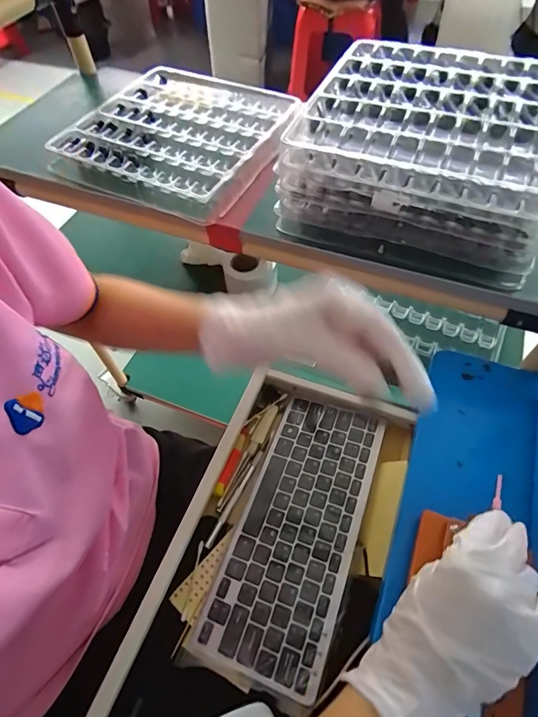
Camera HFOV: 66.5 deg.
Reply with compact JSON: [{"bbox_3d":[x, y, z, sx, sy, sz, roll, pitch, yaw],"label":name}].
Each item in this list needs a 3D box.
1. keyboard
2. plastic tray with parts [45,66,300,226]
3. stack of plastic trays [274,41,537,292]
[{"bbox_3d":[0.031,0.170,0.428,0.120,0.016,0.277,18,59,14],"label":"keyboard"},{"bbox_3d":[-0.118,-0.306,0.551,0.263,0.031,0.265,22,61,17],"label":"plastic tray with parts"},{"bbox_3d":[0.169,-0.223,0.442,0.247,0.094,0.242,19,60,15],"label":"stack of plastic trays"}]

